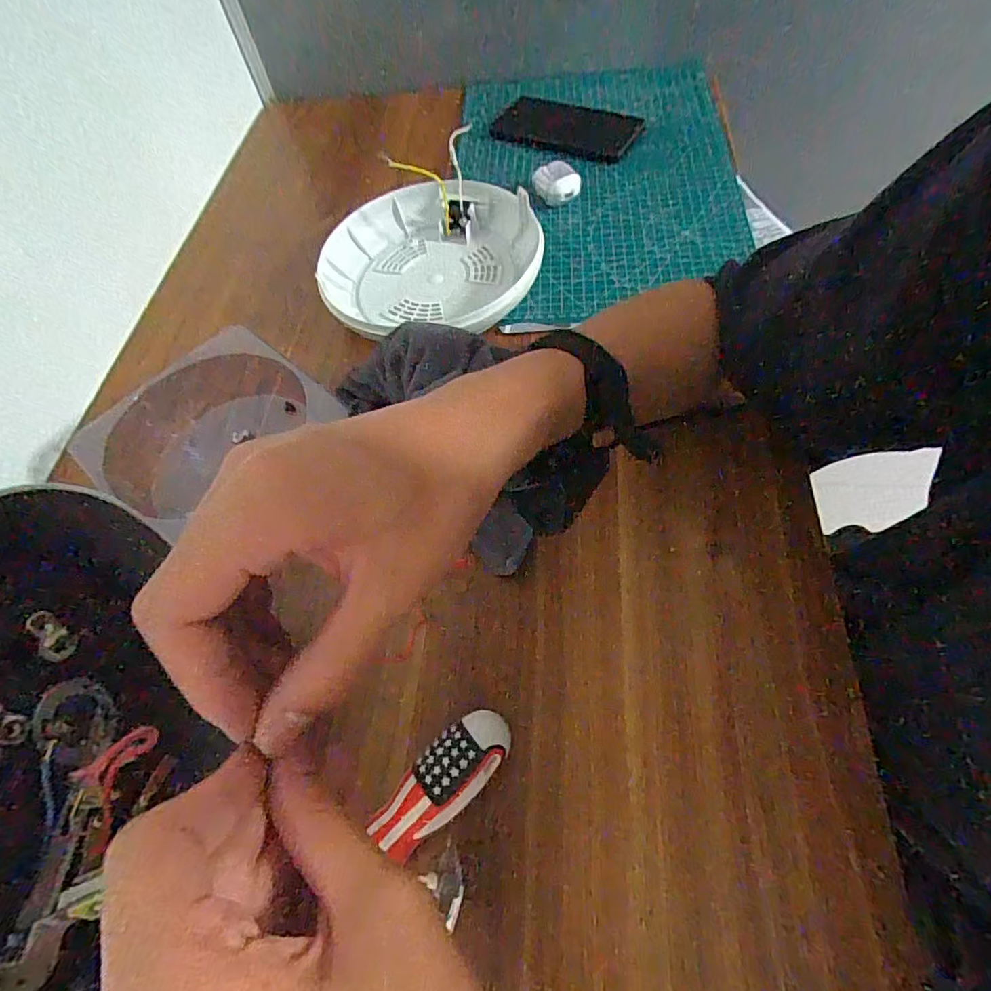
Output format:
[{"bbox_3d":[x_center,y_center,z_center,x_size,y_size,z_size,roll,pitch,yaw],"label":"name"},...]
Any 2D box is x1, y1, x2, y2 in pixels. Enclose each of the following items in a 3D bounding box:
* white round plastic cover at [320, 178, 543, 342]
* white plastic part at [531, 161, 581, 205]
[{"bbox_3d":[-0.062,-0.217,0.488,0.199,0.041,0.190,-3,60,5],"label":"white round plastic cover"},{"bbox_3d":[0.062,-0.314,0.538,0.045,0.029,0.031,-4,60,4],"label":"white plastic part"}]

